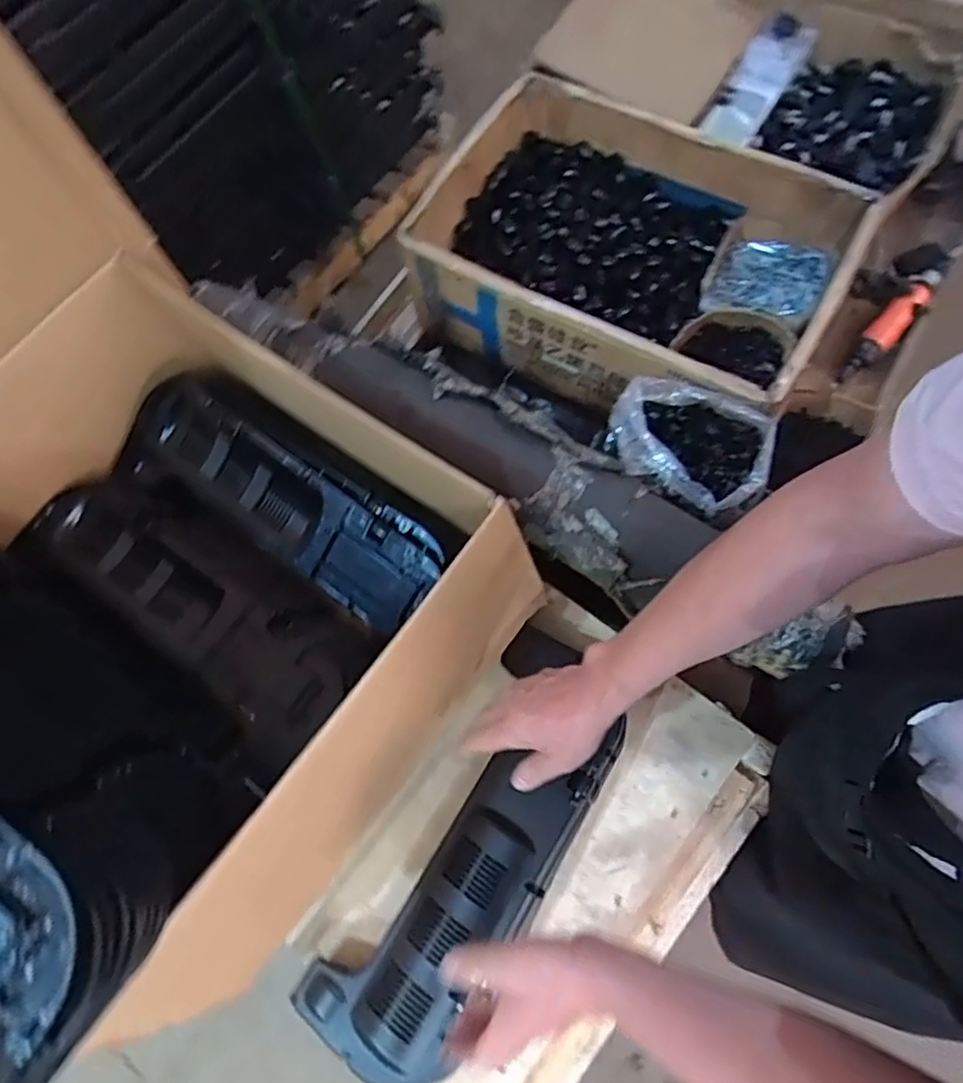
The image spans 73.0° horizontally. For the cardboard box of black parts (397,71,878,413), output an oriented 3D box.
[{"bbox_3d":[0.188,-0.397,0.889,0.555,0.192,0.371,31,78,14],"label":"cardboard box of black parts"}]

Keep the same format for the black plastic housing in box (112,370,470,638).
[{"bbox_3d":[-0.247,-0.066,0.820,0.454,0.106,0.169,29,102,16],"label":"black plastic housing in box"}]

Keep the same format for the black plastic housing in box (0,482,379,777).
[{"bbox_3d":[-0.354,0.057,0.777,0.463,0.072,0.182,33,78,14],"label":"black plastic housing in box"}]

